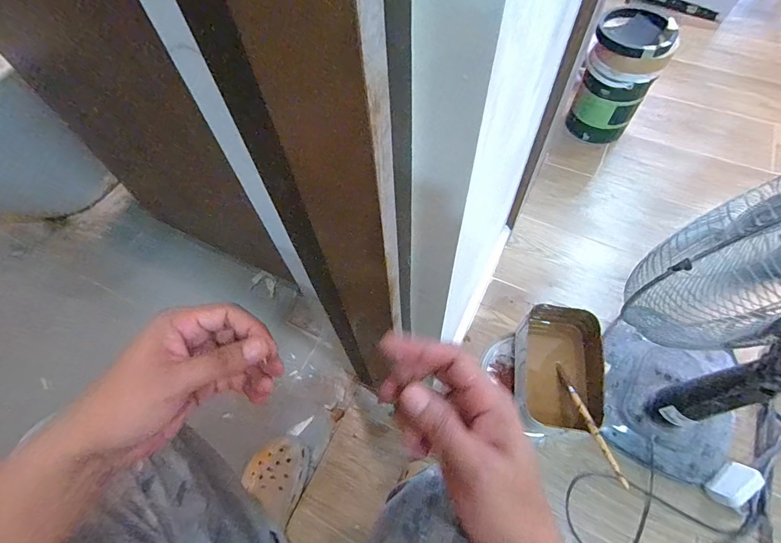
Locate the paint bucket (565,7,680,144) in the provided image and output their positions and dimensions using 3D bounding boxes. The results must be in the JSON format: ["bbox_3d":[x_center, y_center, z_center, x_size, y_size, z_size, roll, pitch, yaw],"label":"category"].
[{"bbox_3d":[0.598,-0.504,1.066,0.173,0.288,0.189,-1,61,2],"label":"paint bucket"}]

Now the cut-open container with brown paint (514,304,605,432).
[{"bbox_3d":[0.247,0.142,0.584,0.114,0.082,0.168,9,62,7],"label":"cut-open container with brown paint"}]

